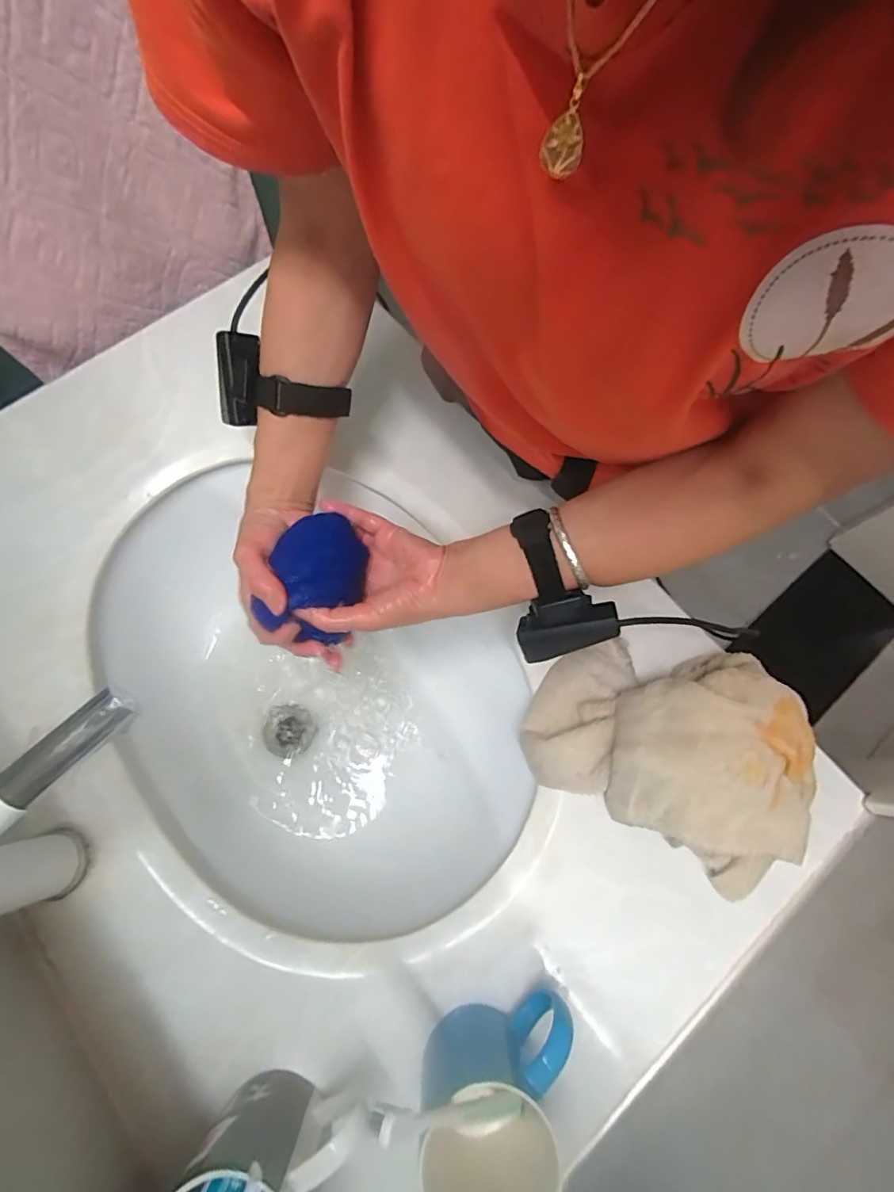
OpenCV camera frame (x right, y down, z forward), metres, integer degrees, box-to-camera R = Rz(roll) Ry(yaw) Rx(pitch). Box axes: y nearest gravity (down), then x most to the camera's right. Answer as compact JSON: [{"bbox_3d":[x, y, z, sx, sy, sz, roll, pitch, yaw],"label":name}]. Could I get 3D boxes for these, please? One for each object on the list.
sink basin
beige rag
[{"bbox_3d":[-0.131,0.112,0.524,0.422,0.128,0.433,0,74,0],"label":"sink basin"},{"bbox_3d":[0.182,0.111,0.400,0.213,0.082,0.164,30,75,7],"label":"beige rag"}]

